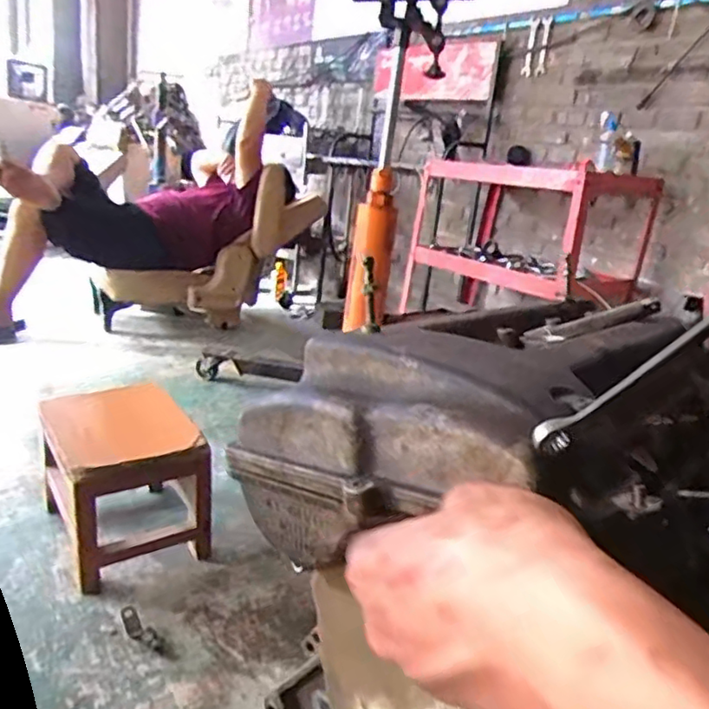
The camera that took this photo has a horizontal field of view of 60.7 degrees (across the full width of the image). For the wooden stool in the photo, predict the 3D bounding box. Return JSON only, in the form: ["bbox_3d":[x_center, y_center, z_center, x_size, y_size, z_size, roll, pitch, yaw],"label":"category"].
[{"bbox_3d":[-0.413,0.222,1.074,0.217,0.237,0.276,-7,23,-38],"label":"wooden stool"}]

